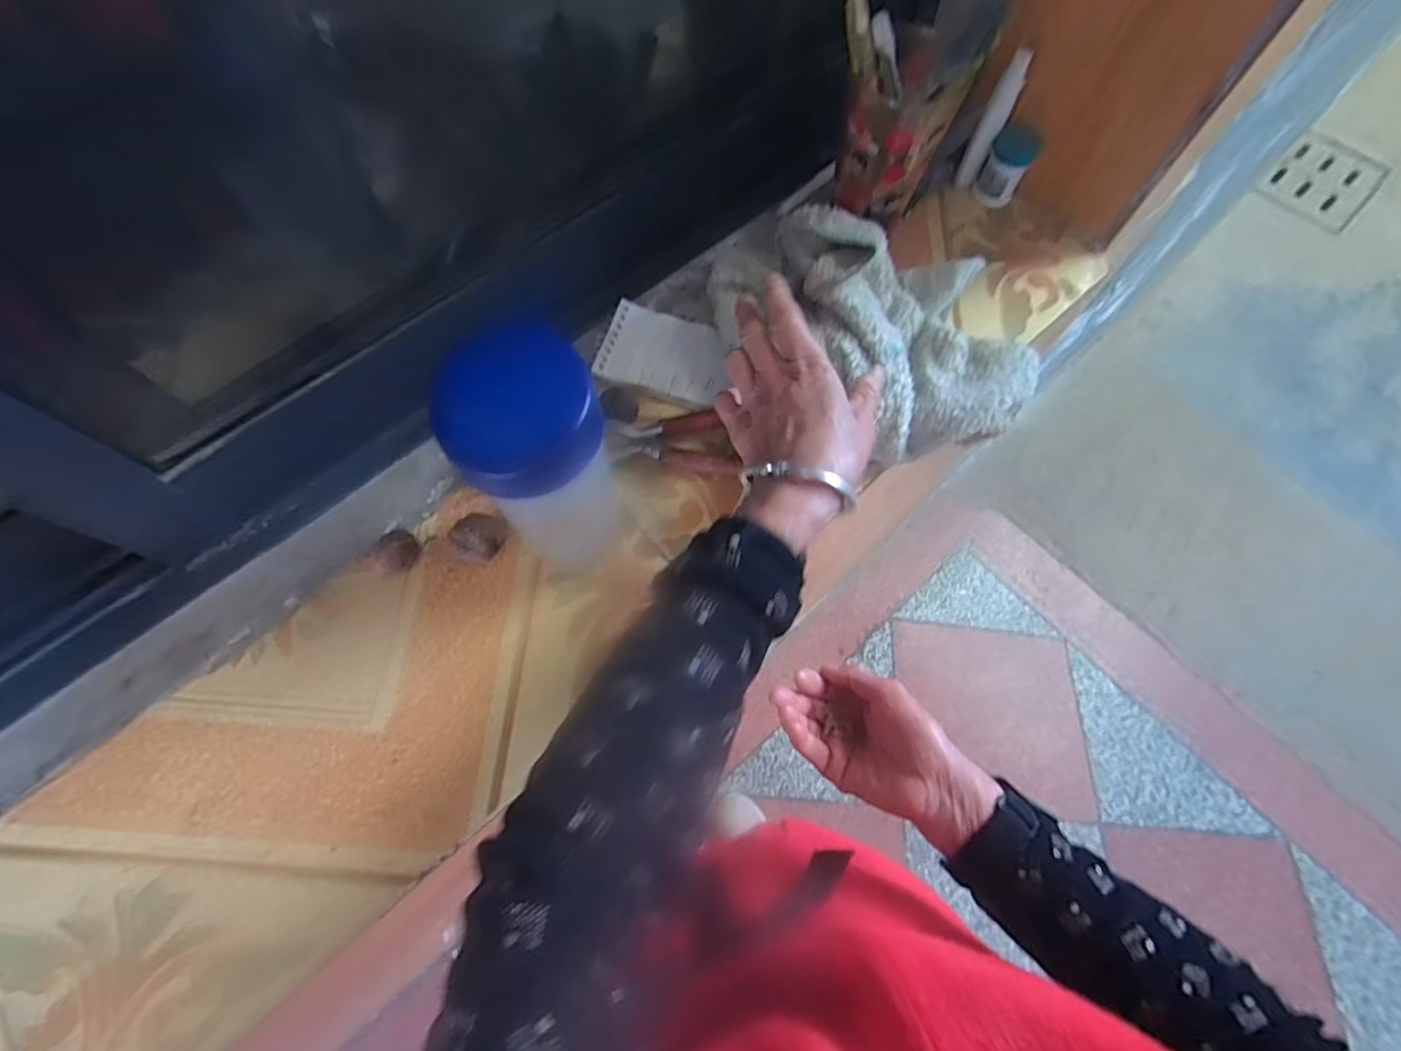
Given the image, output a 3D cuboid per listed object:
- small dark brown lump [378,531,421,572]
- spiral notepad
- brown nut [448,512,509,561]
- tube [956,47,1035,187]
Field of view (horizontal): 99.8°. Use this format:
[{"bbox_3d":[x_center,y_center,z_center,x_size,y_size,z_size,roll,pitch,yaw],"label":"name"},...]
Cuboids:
[{"bbox_3d":[-0.211,0.019,0.419,0.025,0.026,0.026,0,69,-1],"label":"small dark brown lump"},{"bbox_3d":[-0.029,-0.141,0.488,0.105,0.009,0.071,18,70,6],"label":"spiral notepad"},{"bbox_3d":[-0.155,0.010,0.420,0.032,0.032,0.033,0,69,-1],"label":"brown nut"},{"bbox_3d":[0.255,-0.352,0.518,0.022,0.111,0.020,24,70,9],"label":"tube"}]

